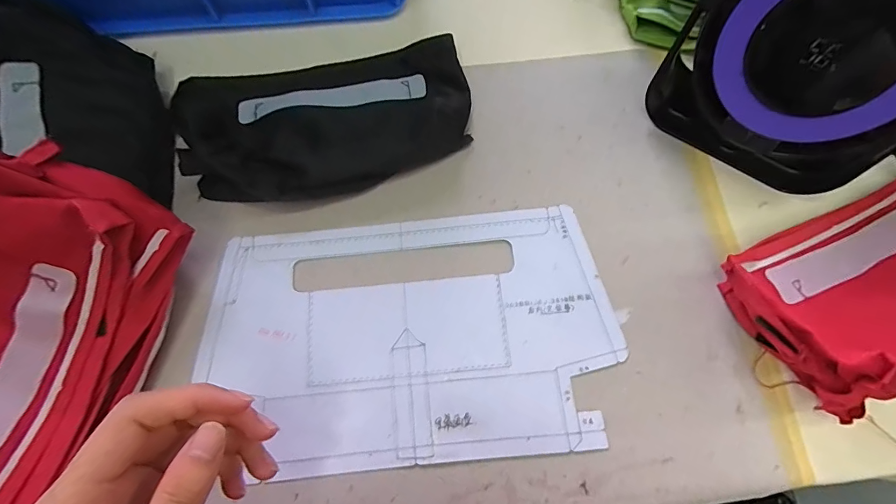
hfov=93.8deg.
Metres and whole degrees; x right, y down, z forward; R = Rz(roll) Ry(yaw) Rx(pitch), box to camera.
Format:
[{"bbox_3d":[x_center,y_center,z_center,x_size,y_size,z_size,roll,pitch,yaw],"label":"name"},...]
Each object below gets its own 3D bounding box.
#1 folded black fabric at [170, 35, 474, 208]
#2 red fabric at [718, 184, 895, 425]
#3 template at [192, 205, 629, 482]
[{"bbox_3d":[-0.099,-0.108,0.337,0.232,0.037,0.137,-7,70,-2],"label":"folded black fabric"},{"bbox_3d":[0.288,0.020,0.261,0.199,0.082,0.115,-23,71,-7],"label":"red fabric"},{"bbox_3d":[-0.028,0.057,0.296,0.277,0.004,0.168,-5,70,-1],"label":"template"}]

